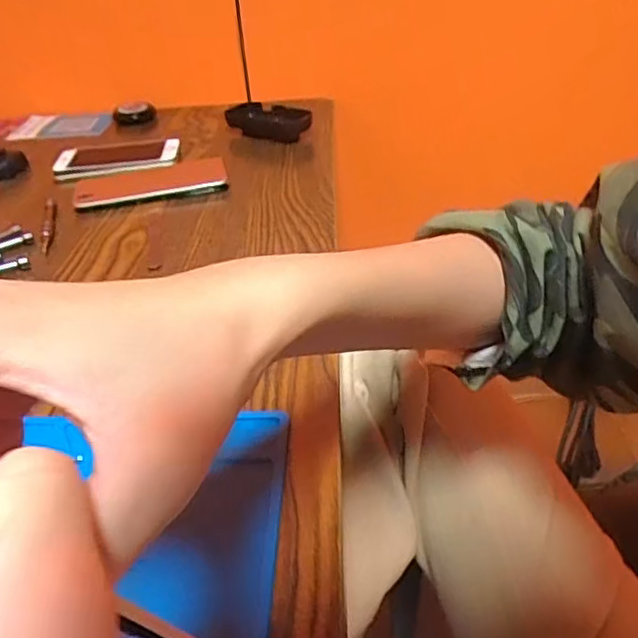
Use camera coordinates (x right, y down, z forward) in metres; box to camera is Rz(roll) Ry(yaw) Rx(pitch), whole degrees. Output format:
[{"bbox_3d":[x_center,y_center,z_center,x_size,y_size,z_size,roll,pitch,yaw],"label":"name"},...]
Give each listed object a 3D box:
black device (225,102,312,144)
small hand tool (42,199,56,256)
[{"bbox_3d":[-0.060,-0.243,0.749,0.093,0.029,0.067,25,44,36],"label":"black device"},{"bbox_3d":[-0.249,-0.088,0.567,0.011,0.006,0.105,-13,36,-12],"label":"small hand tool"}]

